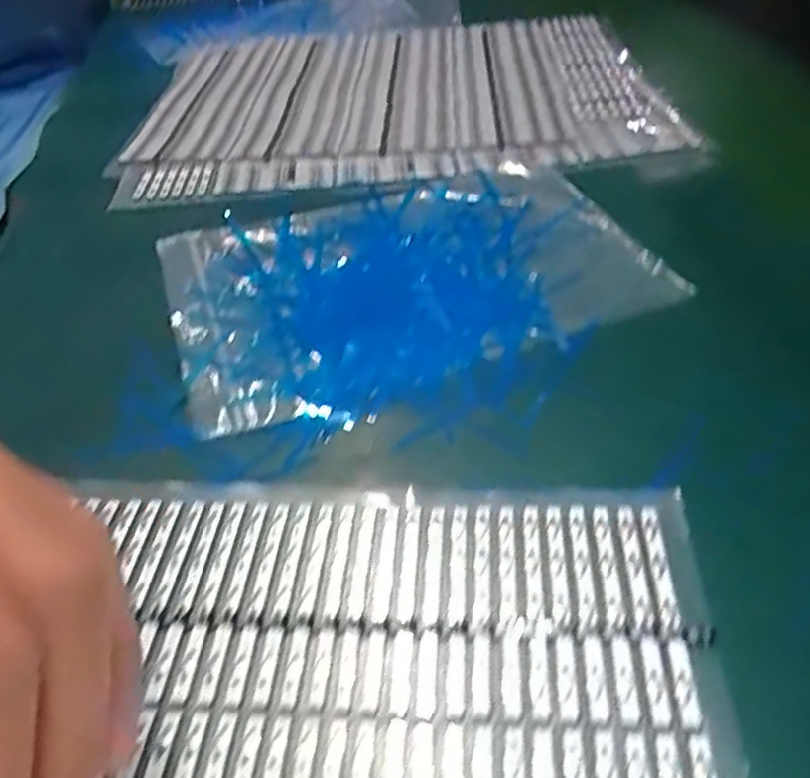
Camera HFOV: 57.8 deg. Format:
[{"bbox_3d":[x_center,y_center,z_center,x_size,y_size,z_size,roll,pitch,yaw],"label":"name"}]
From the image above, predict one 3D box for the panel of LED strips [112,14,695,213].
[{"bbox_3d":[-0.008,-0.189,0.463,0.301,0.007,0.257,-5,41,-1],"label":"panel of LED strips"}]

